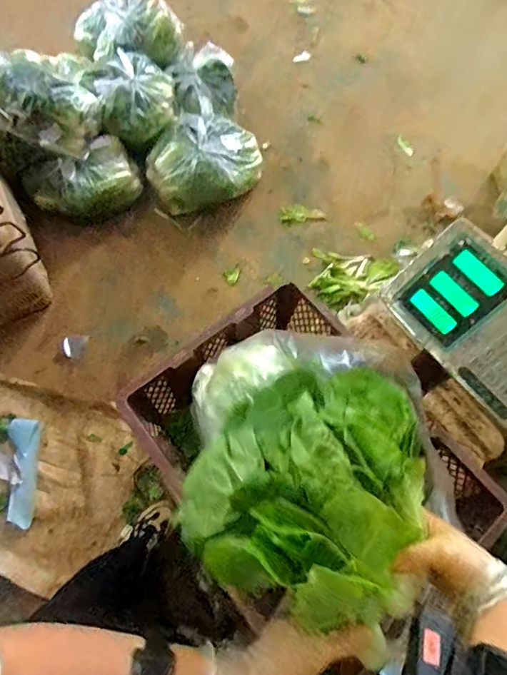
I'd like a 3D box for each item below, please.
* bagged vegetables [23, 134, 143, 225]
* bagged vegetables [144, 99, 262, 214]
[{"bbox_3d":[-0.568,-0.524,1.444,0.357,0.178,0.170,-28,72,-11],"label":"bagged vegetables"},{"bbox_3d":[-0.172,-0.615,1.496,0.312,0.196,0.388,33,72,11],"label":"bagged vegetables"}]

